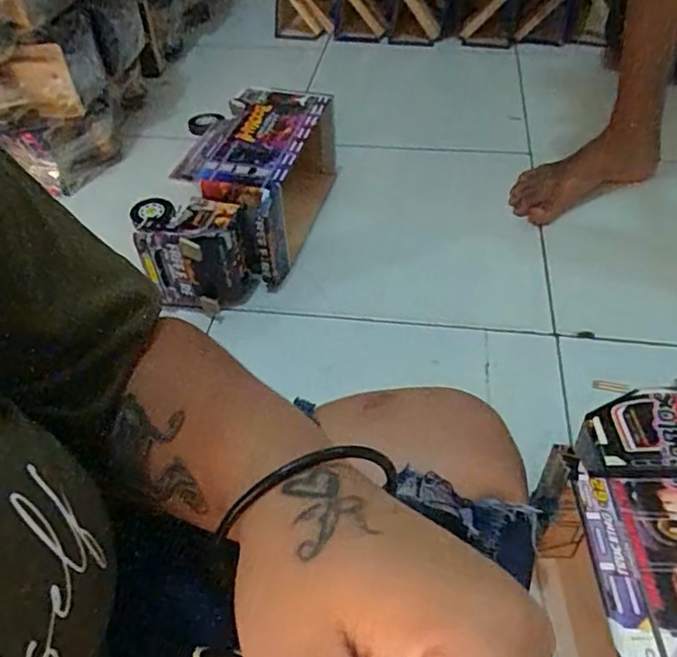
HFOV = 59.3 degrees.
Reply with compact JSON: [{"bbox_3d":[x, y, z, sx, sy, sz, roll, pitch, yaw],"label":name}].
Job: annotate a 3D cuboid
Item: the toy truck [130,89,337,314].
[{"bbox_3d":[-0.122,-0.170,0.784,0.175,0.142,0.325,6,47,9],"label":"toy truck"}]

